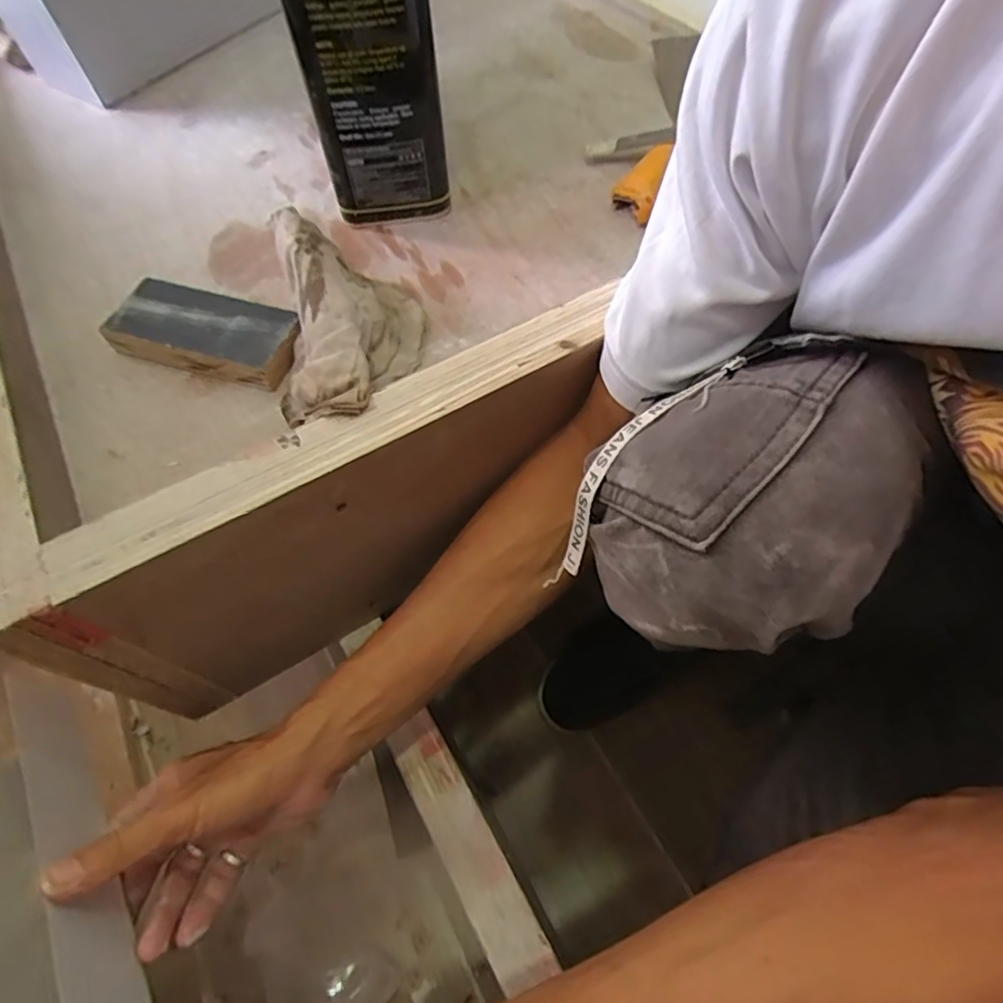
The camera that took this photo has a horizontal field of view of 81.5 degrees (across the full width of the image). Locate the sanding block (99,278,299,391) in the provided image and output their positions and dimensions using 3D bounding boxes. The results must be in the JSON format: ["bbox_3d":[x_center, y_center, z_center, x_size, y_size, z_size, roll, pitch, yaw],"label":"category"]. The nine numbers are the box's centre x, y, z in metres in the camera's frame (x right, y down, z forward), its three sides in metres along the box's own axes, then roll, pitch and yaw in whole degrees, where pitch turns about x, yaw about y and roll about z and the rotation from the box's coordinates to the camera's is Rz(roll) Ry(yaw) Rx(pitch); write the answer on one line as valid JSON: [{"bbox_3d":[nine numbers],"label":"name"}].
[{"bbox_3d":[-0.197,-0.112,0.391,0.127,0.024,0.053,15,62,11],"label":"sanding block"}]

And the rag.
[{"bbox_3d":[-0.095,-0.109,0.362,0.087,0.059,0.164,-6,60,-1],"label":"rag"}]

